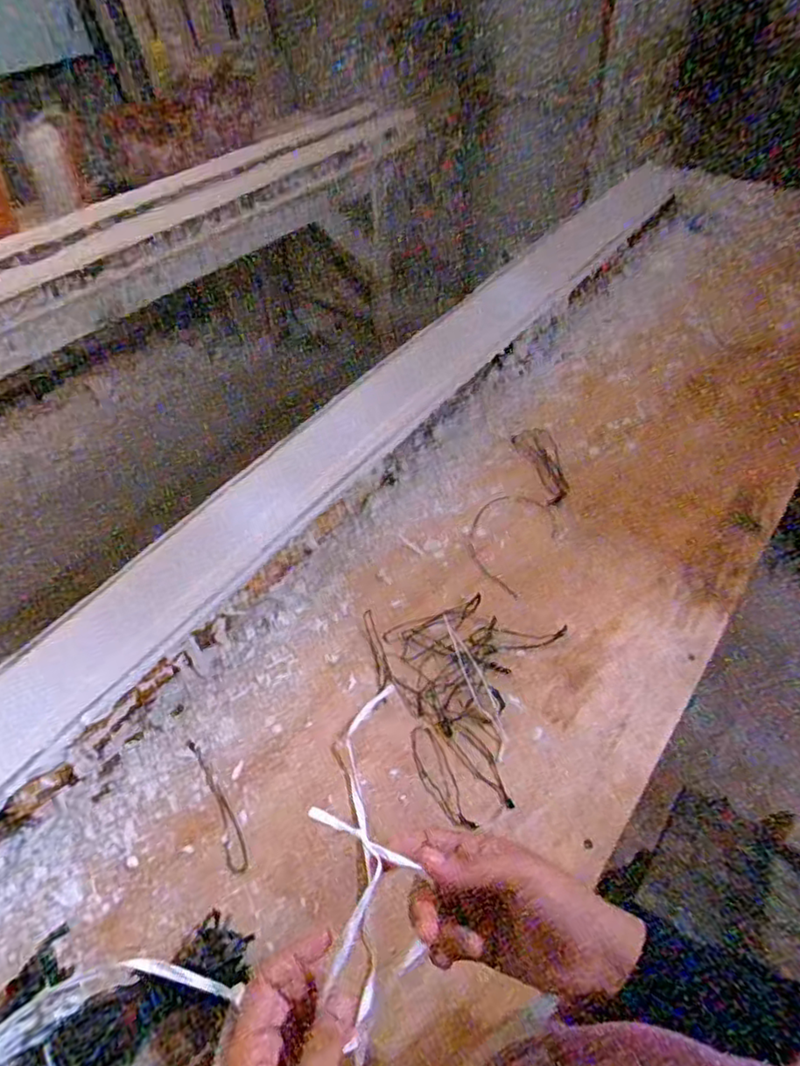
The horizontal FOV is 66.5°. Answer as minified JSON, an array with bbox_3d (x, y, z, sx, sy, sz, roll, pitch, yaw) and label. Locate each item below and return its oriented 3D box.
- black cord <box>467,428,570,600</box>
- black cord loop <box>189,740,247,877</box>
[{"bbox_3d":[0.167,-0.041,0.823,0.104,0.008,0.295,17,52,16],"label":"black cord"},{"bbox_3d":[-0.173,0.255,0.581,0.020,0.004,0.137,-23,53,-17],"label":"black cord loop"}]

